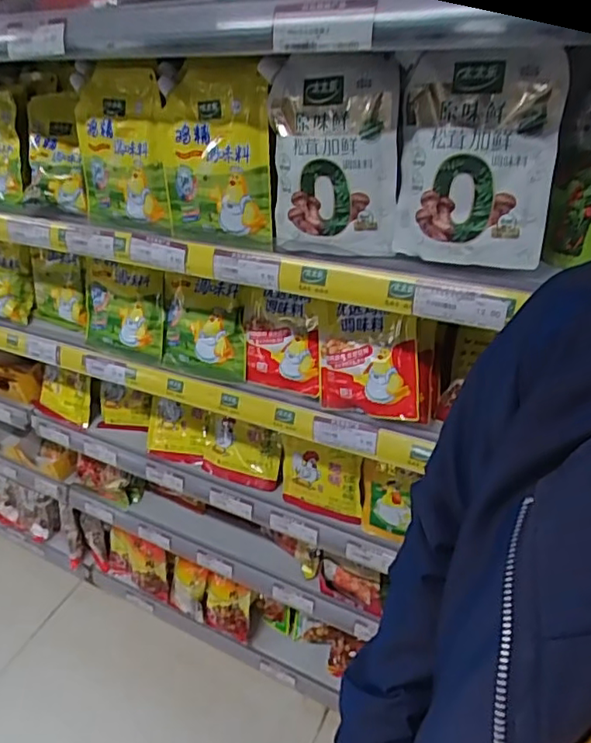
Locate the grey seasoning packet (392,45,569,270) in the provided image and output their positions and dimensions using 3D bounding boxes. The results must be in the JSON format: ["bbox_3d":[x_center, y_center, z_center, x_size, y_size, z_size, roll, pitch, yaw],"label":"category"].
[{"bbox_3d":[0.166,-0.198,0.557,0.148,0.185,0.028,13,24,27],"label":"grey seasoning packet"}]

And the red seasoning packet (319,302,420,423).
[{"bbox_3d":[0.091,-0.013,0.765,0.148,0.147,0.021,13,16,32],"label":"red seasoning packet"}]

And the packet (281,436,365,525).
[{"bbox_3d":[0.040,0.180,0.979,0.153,0.131,0.040,15,41,27],"label":"packet"}]

